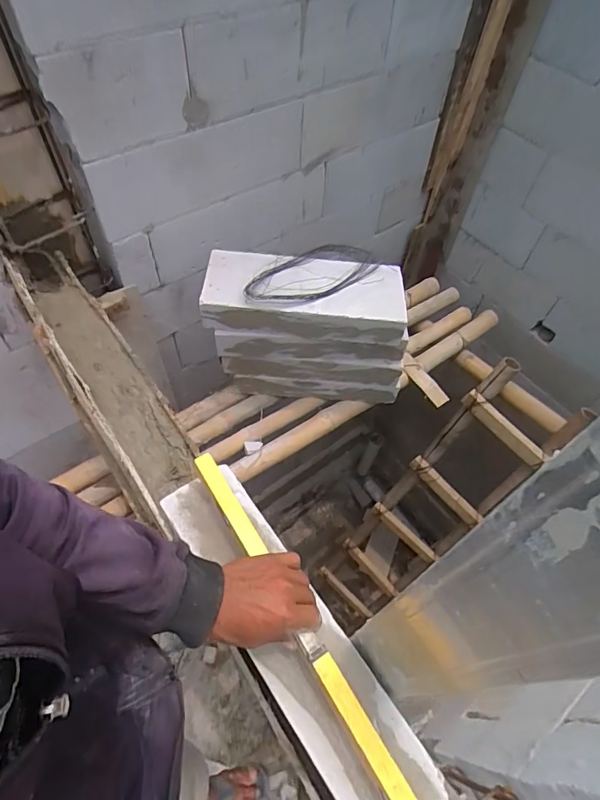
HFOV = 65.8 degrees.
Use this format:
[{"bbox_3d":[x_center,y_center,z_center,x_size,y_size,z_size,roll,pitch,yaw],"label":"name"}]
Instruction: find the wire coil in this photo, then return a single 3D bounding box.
[{"bbox_3d":[0.050,-0.343,1.252,0.454,0.065,0.179,-25,58,-25],"label":"wire coil"}]

